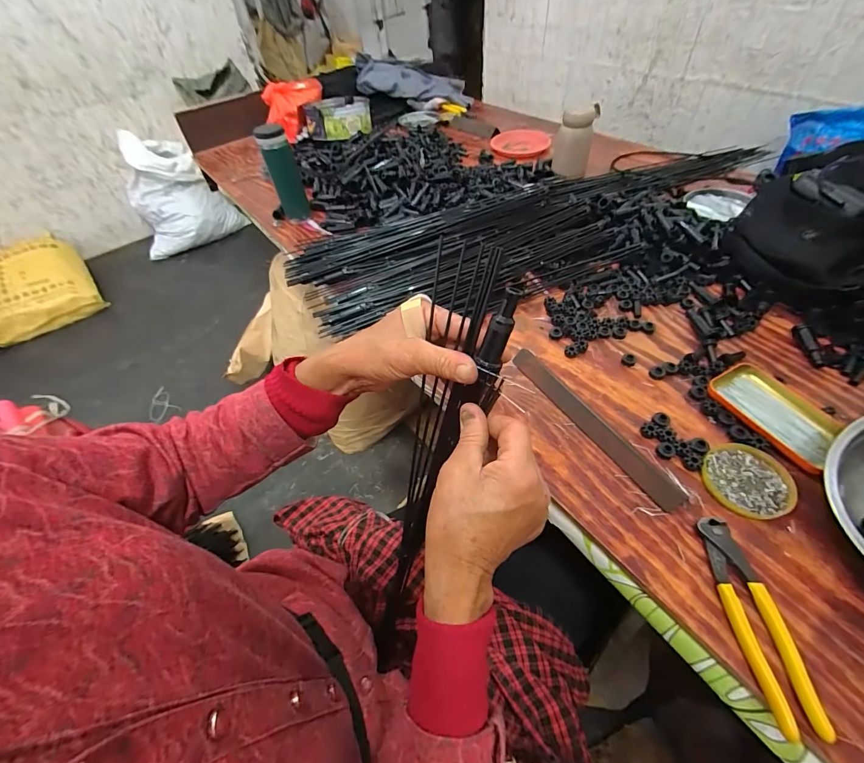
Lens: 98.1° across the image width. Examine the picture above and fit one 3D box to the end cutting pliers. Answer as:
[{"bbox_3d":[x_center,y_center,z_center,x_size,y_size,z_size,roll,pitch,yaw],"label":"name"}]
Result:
[{"bbox_3d":[0.288,0.207,0.335,0.040,0.013,0.163,-3,50,3],"label":"end cutting pliers"}]

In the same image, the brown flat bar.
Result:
[{"bbox_3d":[0.197,0.046,0.479,0.034,0.010,0.267,-26,53,-16],"label":"brown flat bar"}]

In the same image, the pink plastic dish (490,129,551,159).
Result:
[{"bbox_3d":[0.248,-0.676,1.060,0.159,0.016,0.178,-4,51,3],"label":"pink plastic dish"}]

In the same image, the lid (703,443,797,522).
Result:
[{"bbox_3d":[0.347,0.108,0.412,0.089,0.007,0.081,-3,50,3],"label":"lid"}]

